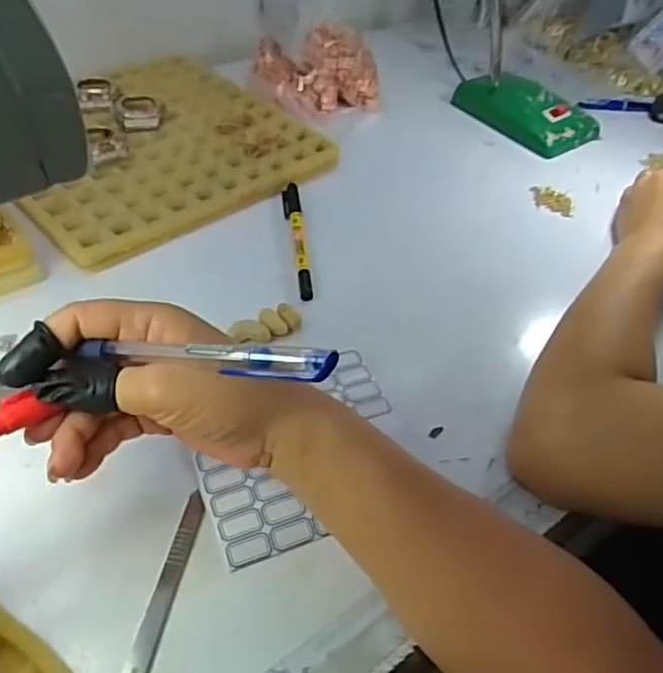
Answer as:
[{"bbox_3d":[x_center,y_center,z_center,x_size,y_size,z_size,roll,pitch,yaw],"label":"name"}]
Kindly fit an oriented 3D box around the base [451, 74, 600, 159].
[{"bbox_3d":[0.208,-0.244,0.697,0.082,0.031,0.135,-28,54,-30],"label":"base"}]

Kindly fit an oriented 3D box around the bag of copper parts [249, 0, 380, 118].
[{"bbox_3d":[-0.009,-0.307,0.641,0.123,0.146,0.085,-6,46,-12],"label":"bag of copper parts"}]

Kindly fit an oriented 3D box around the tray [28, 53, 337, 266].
[{"bbox_3d":[-0.165,-0.179,0.588,0.258,0.026,0.251,-32,56,-32],"label":"tray"}]

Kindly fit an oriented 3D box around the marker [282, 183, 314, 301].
[{"bbox_3d":[-0.027,-0.081,0.525,0.015,0.009,0.143,-3,45,-9],"label":"marker"}]

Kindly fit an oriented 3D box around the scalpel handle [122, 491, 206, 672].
[{"bbox_3d":[-0.081,0.125,0.316,0.012,0.004,0.110,10,44,4],"label":"scalpel handle"}]

